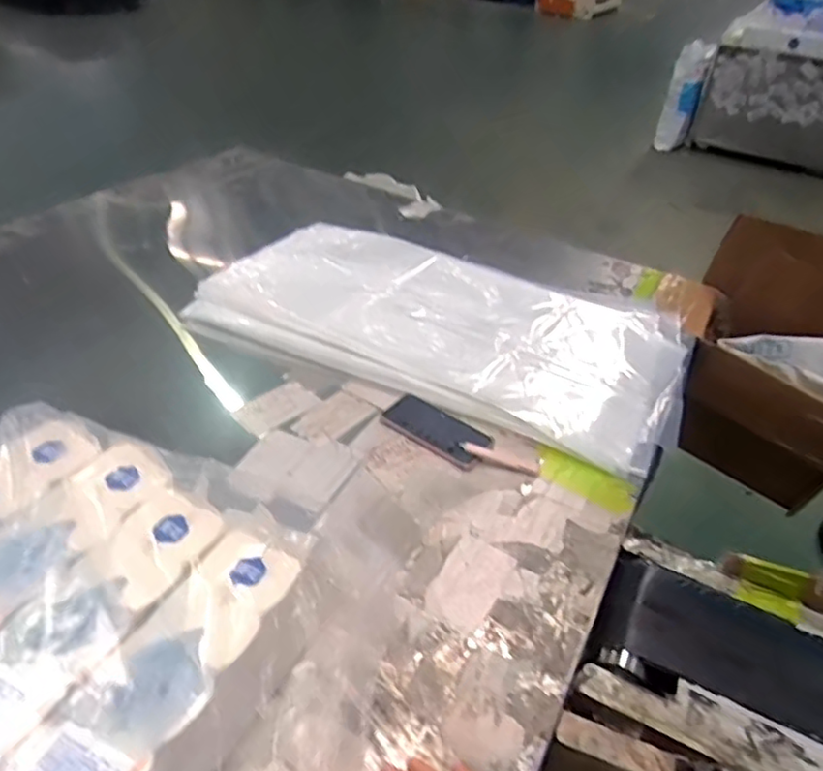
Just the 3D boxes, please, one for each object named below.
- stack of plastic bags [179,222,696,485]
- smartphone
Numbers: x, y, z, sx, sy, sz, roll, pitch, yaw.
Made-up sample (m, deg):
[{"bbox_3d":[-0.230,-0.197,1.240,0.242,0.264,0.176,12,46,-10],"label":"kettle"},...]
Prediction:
[{"bbox_3d":[0.070,-0.138,1.214,0.878,0.054,0.508,18,39,14],"label":"stack of plastic bags"},{"bbox_3d":[0.039,0.065,0.969,0.168,0.016,0.091,24,43,25],"label":"smartphone"}]

